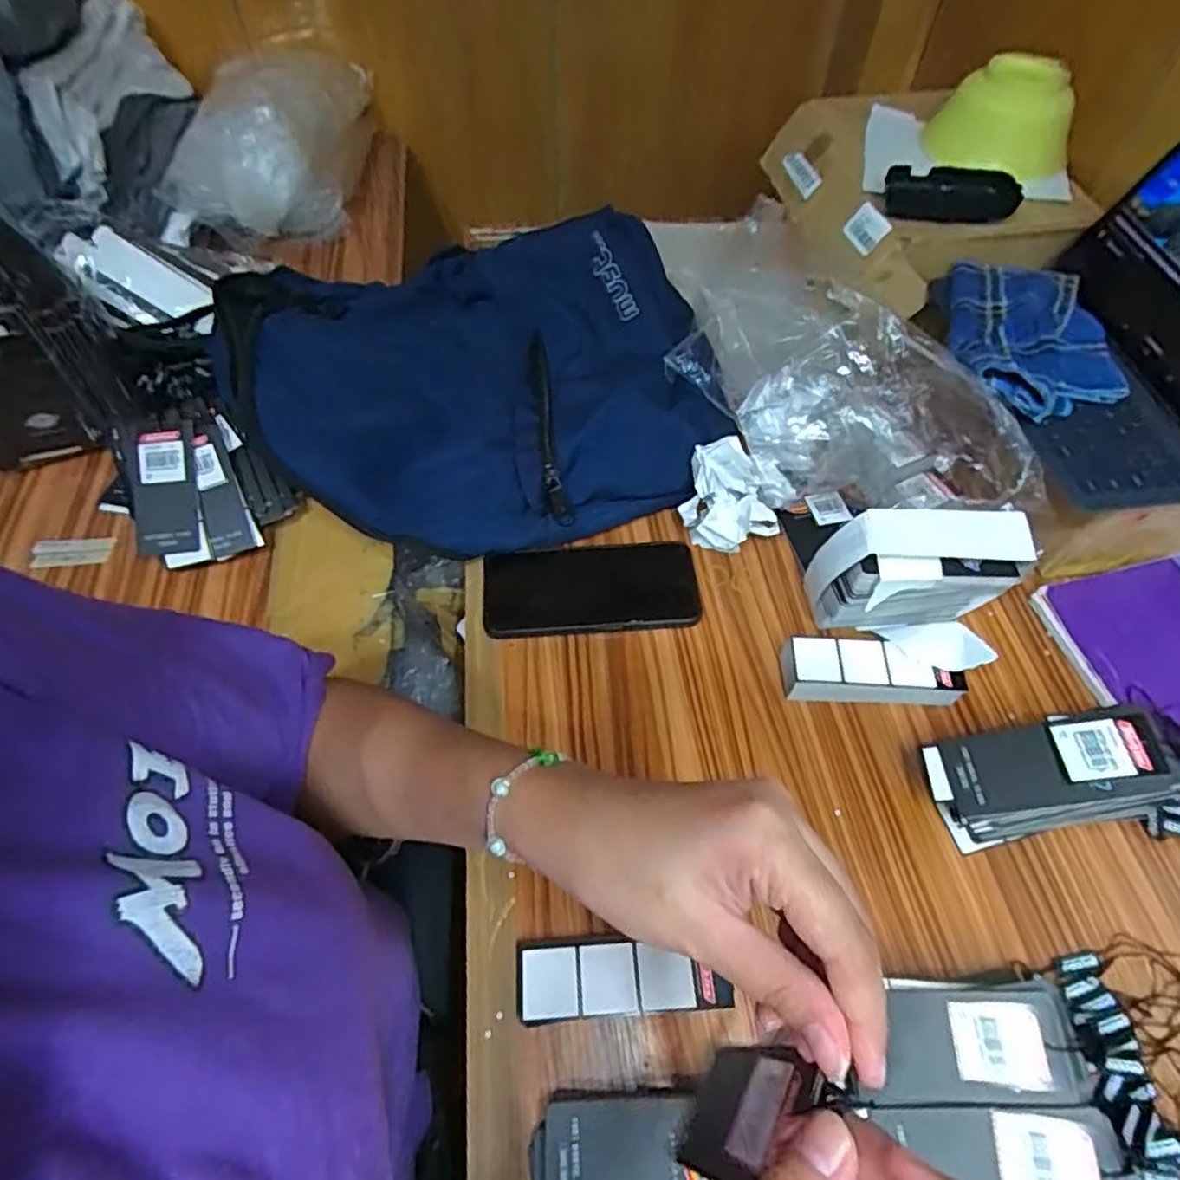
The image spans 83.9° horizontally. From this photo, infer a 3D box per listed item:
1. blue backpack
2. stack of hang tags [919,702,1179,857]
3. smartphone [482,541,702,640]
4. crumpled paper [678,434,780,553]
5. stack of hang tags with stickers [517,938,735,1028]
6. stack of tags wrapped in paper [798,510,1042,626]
[{"bbox_3d":[-0.099,-0.196,0.595,0.405,0.087,0.343,-19,60,-13],"label":"blue backpack"},{"bbox_3d":[0.289,0.119,0.419,0.130,0.088,0.063,-3,56,-3],"label":"stack of hang tags"},{"bbox_3d":[0.000,-0.002,0.529,0.168,0.010,0.077,-6,60,-1],"label":"smartphone"},{"bbox_3d":[0.113,-0.074,0.549,0.072,0.074,0.076,-11,57,-8],"label":"crumpled paper"},{"bbox_3d":[0.017,0.225,0.381,0.115,0.023,0.039,-4,56,-3],"label":"stack of hang tags with stickers"},{"bbox_3d":[0.239,-0.013,0.493,0.138,0.105,0.052,-2,56,-2],"label":"stack of tags wrapped in paper"}]

